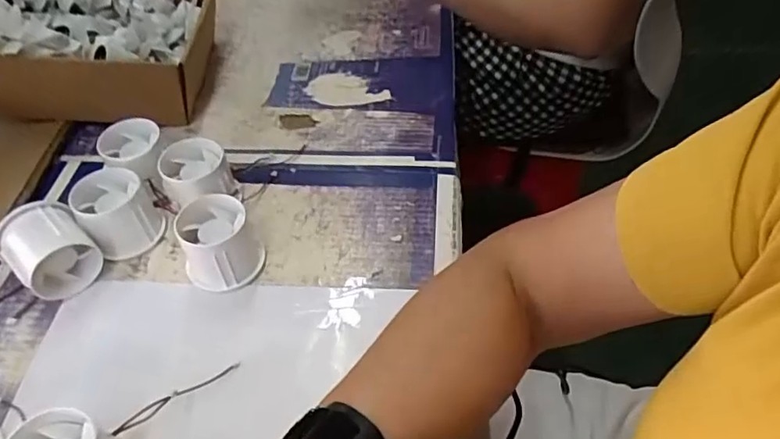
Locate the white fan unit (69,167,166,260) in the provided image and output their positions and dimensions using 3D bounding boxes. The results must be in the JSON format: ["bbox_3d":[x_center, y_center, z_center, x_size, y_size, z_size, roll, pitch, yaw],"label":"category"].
[{"bbox_3d":[-0.212,-0.006,0.438,0.054,0.049,0.052,-29,53,-20],"label":"white fan unit"}]

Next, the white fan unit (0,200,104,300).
[{"bbox_3d":[-0.247,0.022,0.410,0.053,0.055,0.059,31,57,27],"label":"white fan unit"}]

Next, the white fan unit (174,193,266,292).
[{"bbox_3d":[-0.126,0.019,0.411,0.054,0.052,0.054,-2,49,2],"label":"white fan unit"}]

